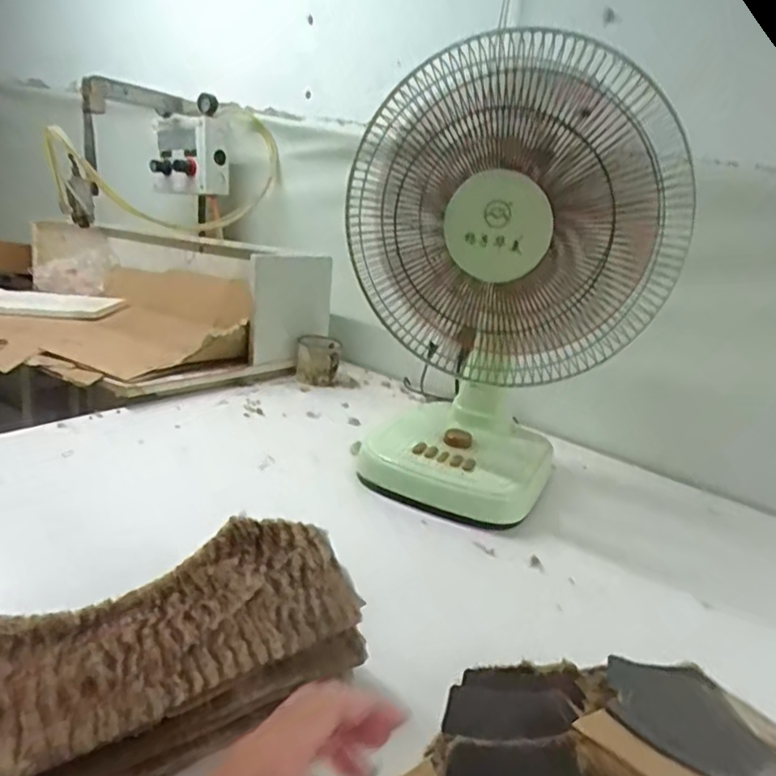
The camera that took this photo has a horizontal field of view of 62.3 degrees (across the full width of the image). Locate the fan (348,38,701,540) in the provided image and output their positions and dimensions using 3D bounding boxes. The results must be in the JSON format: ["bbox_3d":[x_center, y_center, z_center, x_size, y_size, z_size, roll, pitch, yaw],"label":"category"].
[{"bbox_3d":[0.134,-0.122,0.824,0.382,0.551,0.220,7,19,-3],"label":"fan"}]

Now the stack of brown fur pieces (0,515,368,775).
[{"bbox_3d":[-0.183,0.190,0.428,0.358,0.083,0.124,-9,25,-41],"label":"stack of brown fur pieces"}]

